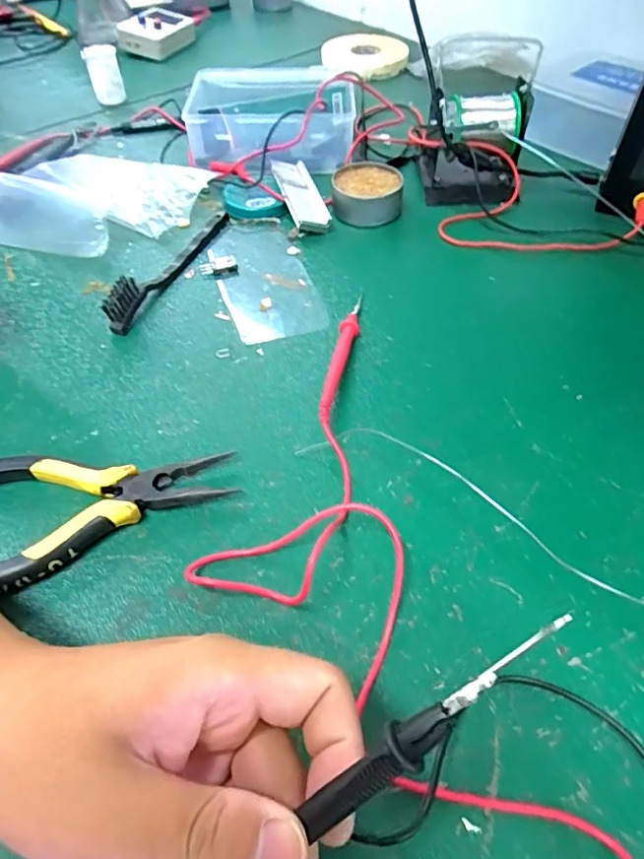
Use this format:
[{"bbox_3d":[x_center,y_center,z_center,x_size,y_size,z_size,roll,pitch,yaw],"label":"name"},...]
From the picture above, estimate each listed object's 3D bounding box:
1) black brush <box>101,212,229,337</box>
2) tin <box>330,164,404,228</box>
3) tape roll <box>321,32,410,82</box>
[{"bbox_3d":[-0.119,-0.139,0.442,0.014,0.031,0.165,19,55,15],"label":"black brush"},{"bbox_3d":[0.042,-0.219,0.508,0.062,0.029,0.062,0,52,0],"label":"tin"},{"bbox_3d":[0.061,-0.503,0.736,0.092,0.027,0.110,-32,57,-22],"label":"tape roll"}]

